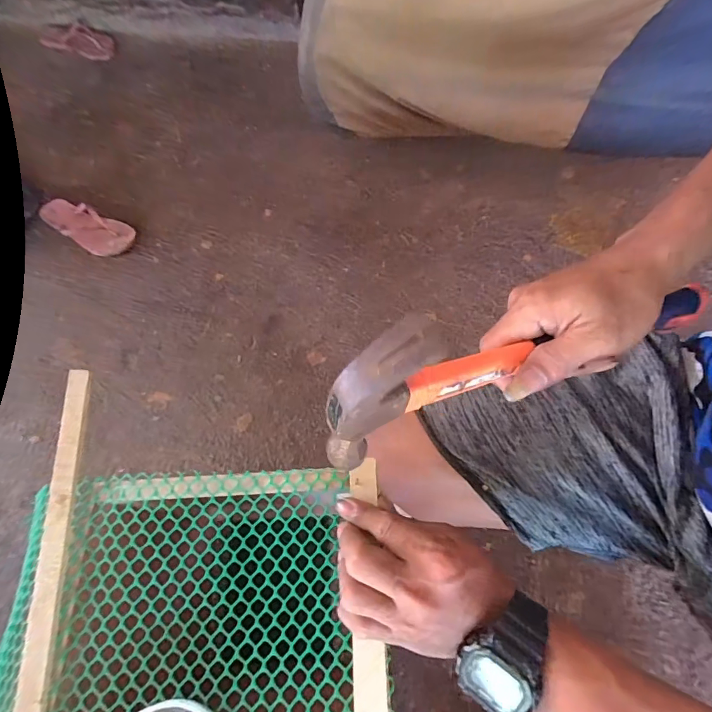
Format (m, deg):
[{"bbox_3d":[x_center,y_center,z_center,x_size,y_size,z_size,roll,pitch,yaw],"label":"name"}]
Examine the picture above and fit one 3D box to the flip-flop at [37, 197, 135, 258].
[{"bbox_3d":[-0.585,-0.282,0.898,0.232,0.045,0.087,26,69,11],"label":"flip-flop"}]

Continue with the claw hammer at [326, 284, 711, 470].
[{"bbox_3d":[0.132,-0.006,0.299,0.322,0.091,0.045,-14,66,-20],"label":"claw hammer"}]

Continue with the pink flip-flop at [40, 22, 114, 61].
[{"bbox_3d":[-0.745,-0.854,1.146,0.178,0.036,0.102,12,67,6],"label":"pink flip-flop"}]

